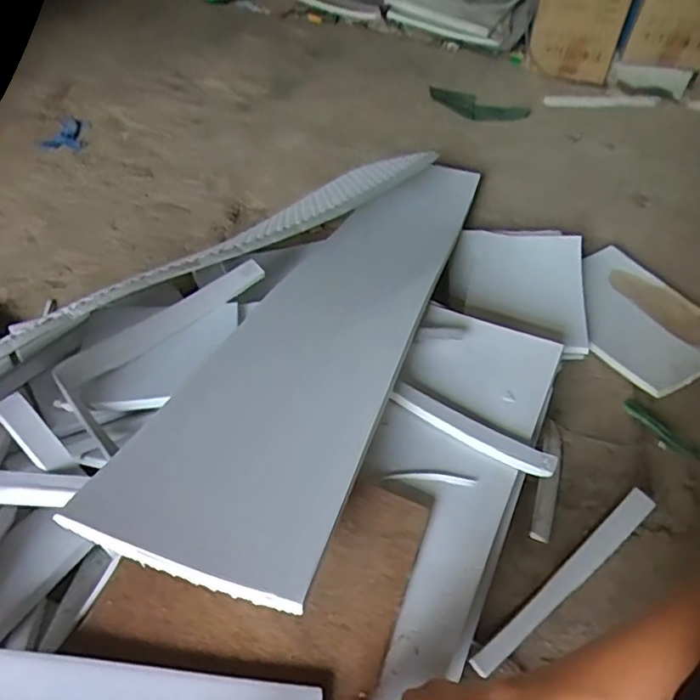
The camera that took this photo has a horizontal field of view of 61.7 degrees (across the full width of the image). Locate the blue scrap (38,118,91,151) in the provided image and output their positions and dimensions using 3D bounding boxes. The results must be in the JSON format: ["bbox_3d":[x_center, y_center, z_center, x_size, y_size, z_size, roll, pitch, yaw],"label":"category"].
[{"bbox_3d":[-0.527,-0.404,1.095,0.079,0.015,0.141,-5,49,-10],"label":"blue scrap"}]

